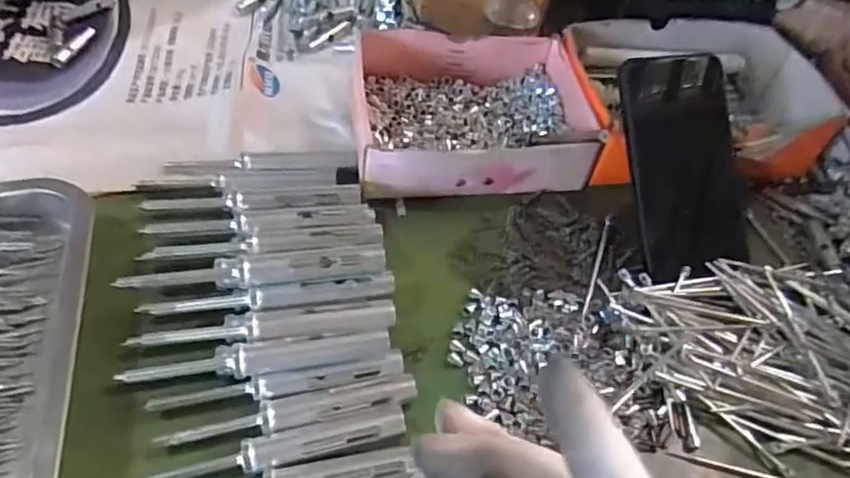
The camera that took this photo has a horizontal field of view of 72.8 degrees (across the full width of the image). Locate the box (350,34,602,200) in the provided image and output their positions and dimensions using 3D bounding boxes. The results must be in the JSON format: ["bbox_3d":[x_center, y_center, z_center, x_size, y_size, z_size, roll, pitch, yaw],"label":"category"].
[{"bbox_3d":[0.036,-0.107,0.459,0.184,0.054,0.154,-3,59,-7],"label":"box"}]

